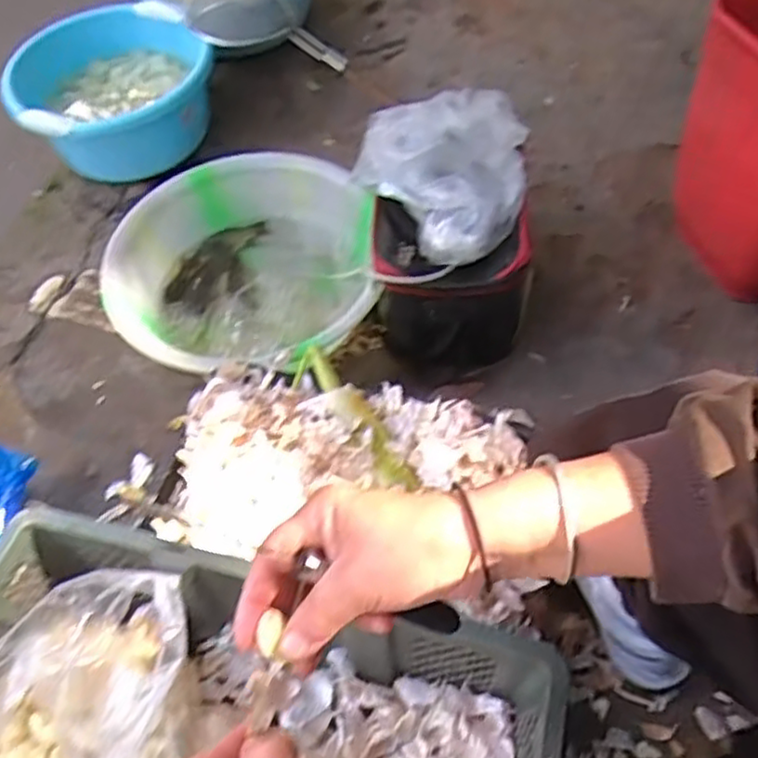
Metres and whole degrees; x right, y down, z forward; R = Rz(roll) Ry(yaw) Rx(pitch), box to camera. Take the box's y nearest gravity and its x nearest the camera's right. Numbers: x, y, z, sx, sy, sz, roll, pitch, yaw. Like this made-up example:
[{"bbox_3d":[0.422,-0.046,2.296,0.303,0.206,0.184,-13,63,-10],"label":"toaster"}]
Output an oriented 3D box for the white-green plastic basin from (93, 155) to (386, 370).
[{"bbox_3d":[-0.182,-0.134,0.998,0.344,0.156,0.370,-2,57,3],"label":"white-green plastic basin"}]

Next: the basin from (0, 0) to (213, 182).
[{"bbox_3d":[-0.462,-0.503,1.251,0.324,0.163,0.324,-2,57,3],"label":"basin"}]

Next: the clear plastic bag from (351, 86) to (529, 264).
[{"bbox_3d":[0.093,-0.283,0.883,0.208,0.114,0.224,-36,62,-18],"label":"clear plastic bag"}]

